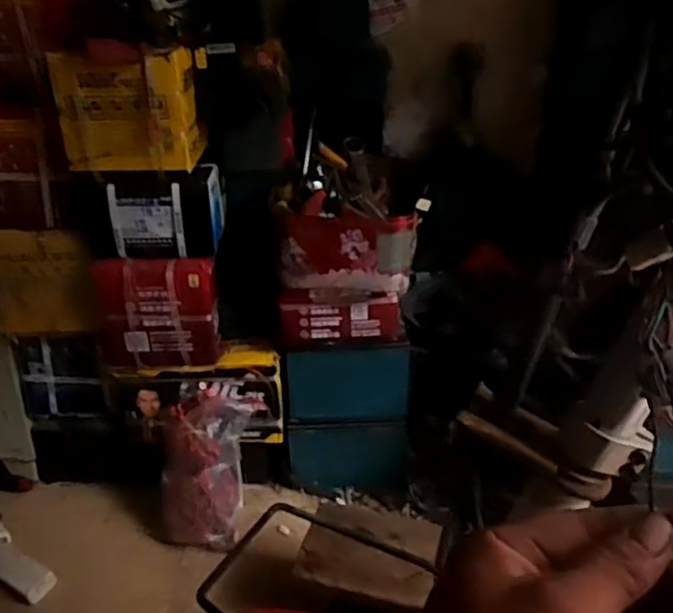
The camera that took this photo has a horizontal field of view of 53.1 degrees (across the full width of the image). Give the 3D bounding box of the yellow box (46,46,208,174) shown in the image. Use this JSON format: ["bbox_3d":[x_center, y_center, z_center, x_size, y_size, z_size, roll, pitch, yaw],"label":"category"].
[{"bbox_3d":[-0.329,-0.326,1.104,0.202,0.171,0.146,3,27,7],"label":"yellow box"}]

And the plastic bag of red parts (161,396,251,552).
[{"bbox_3d":[-0.242,0.299,1.203,0.145,0.207,0.135,4,27,10],"label":"plastic bag of red parts"}]

